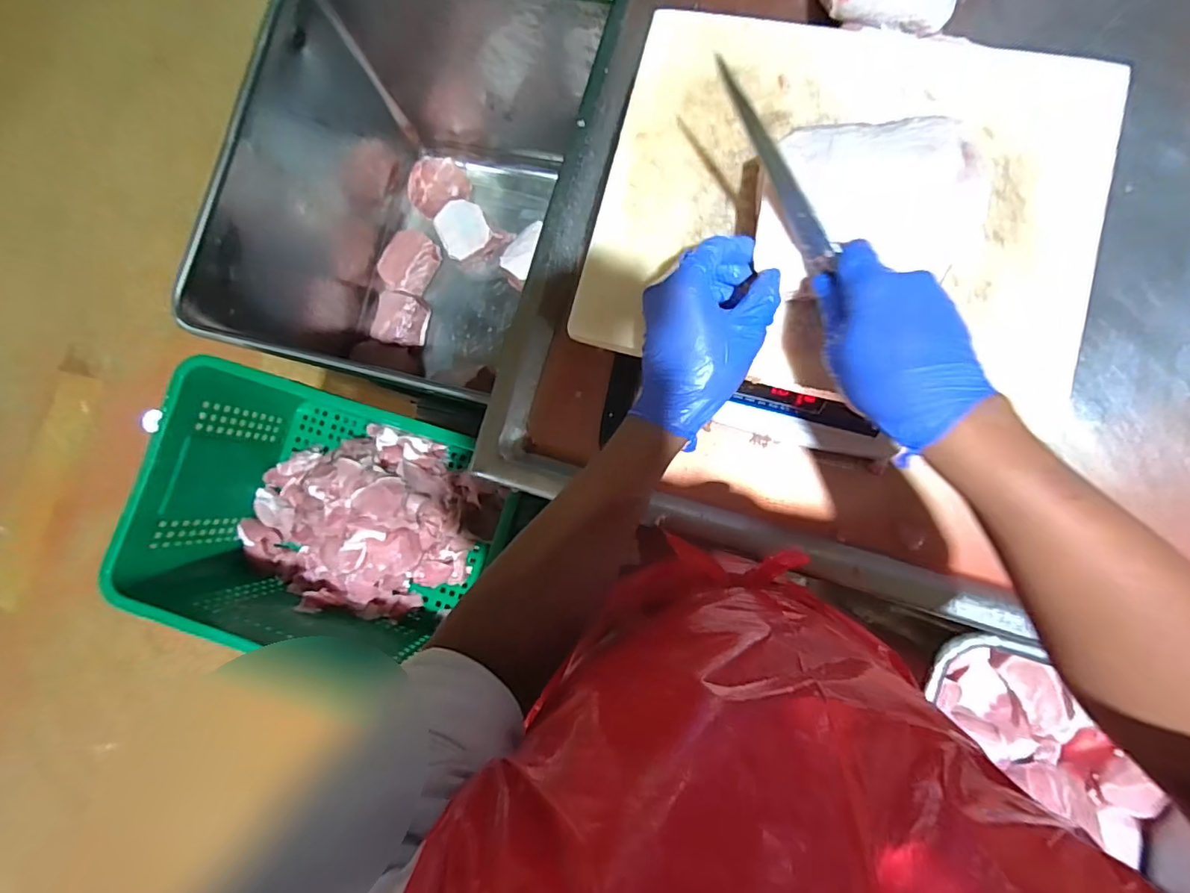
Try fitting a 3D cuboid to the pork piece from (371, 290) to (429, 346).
[{"bbox_3d":[-0.471,-0.308,1.301,0.128,0.058,0.128,9,85,6],"label":"pork piece"}]

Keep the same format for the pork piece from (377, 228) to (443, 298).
[{"bbox_3d":[-0.456,-0.451,1.303,0.132,0.056,0.157,24,86,7],"label":"pork piece"}]

